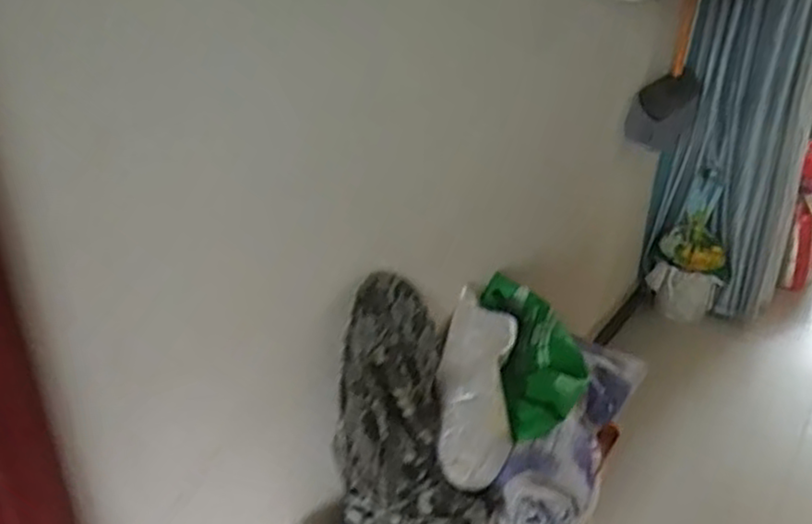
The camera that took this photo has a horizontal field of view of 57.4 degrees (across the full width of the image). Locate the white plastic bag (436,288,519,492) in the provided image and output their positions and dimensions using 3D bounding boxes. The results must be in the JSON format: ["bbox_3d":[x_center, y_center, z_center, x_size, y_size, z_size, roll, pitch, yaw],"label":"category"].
[{"bbox_3d":[0.126,0.207,1.299,0.132,0.069,0.386,4,46,5],"label":"white plastic bag"}]

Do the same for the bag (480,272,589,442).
[{"bbox_3d":[0.247,0.171,1.385,0.170,0.116,0.344,-2,30,-5],"label":"bag"}]

